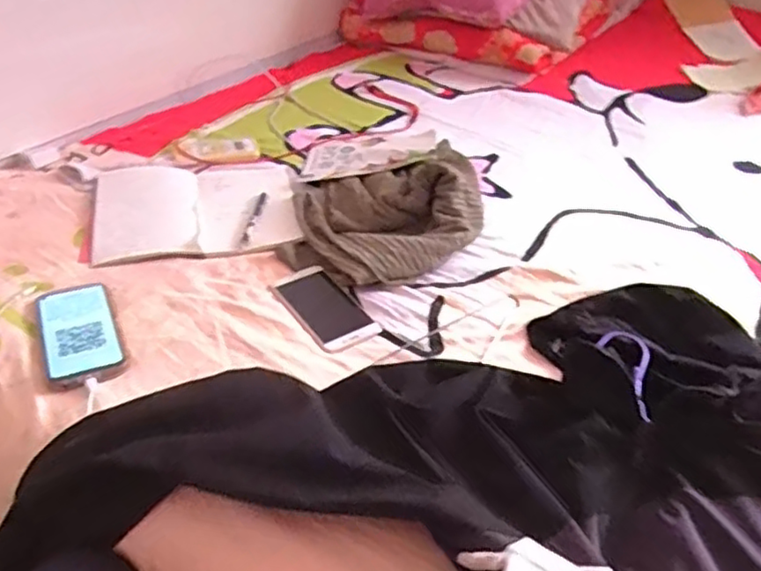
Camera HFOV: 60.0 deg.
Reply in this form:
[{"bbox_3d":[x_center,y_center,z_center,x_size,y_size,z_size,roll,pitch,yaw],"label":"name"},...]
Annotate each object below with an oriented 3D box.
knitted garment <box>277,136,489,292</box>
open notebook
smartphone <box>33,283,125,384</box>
[{"bbox_3d":[0.007,-0.119,0.907,0.279,0.082,0.292,-3,38,-5],"label":"knitted garment"},{"bbox_3d":[-0.268,-0.117,0.942,0.284,0.027,0.227,-8,39,-12],"label":"open notebook"},{"bbox_3d":[-0.335,0.046,0.727,0.077,0.004,0.156,-17,42,-22],"label":"smartphone"}]

